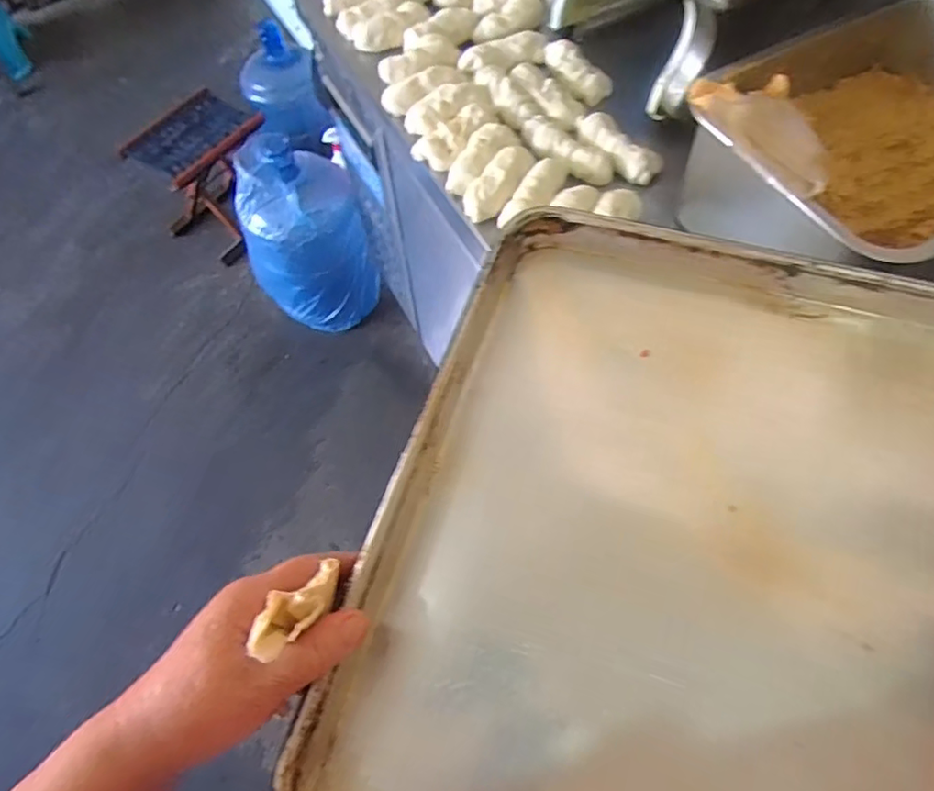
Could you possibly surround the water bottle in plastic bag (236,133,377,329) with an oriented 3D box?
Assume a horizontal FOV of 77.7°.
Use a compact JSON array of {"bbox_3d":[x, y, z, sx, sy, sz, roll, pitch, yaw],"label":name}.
[{"bbox_3d":[-0.410,-0.383,1.452,0.277,0.440,0.288,-27,65,-12],"label":"water bottle in plastic bag"}]

